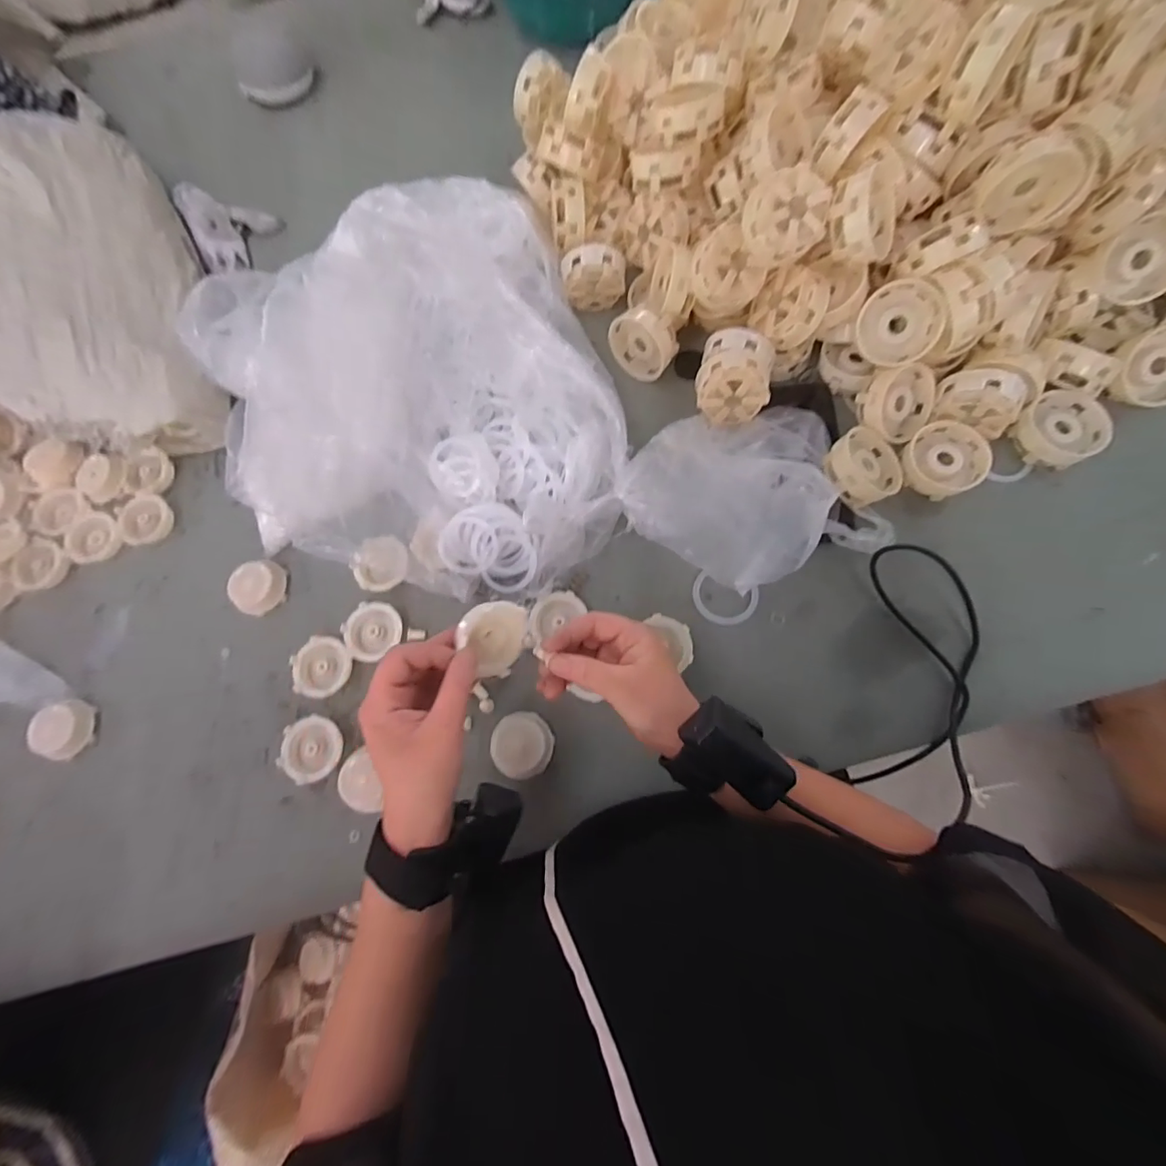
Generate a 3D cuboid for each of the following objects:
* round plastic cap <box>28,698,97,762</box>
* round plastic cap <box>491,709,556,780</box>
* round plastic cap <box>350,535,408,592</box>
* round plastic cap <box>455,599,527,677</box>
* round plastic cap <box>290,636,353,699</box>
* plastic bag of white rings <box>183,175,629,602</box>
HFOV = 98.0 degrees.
[{"bbox_3d":[-0.492,0.140,0.479,0.046,0.023,0.049,-1,76,4],"label":"round plastic cap"},{"bbox_3d":[-0.053,0.141,0.438,0.052,0.025,0.053,-1,76,4],"label":"round plastic cap"},{"bbox_3d":[-0.195,-0.018,0.497,0.050,0.017,0.054,-1,76,4],"label":"round plastic cap"},{"bbox_3d":[-0.060,0.037,0.351,0.044,0.018,0.054,-36,113,-37],"label":"round plastic cap"},{"bbox_3d":[-0.246,0.078,0.474,0.054,0.009,0.055,-1,82,5],"label":"round plastic cap"},{"bbox_3d":[-0.157,-0.198,0.455,0.362,0.149,0.397,-7,76,3],"label":"plastic bag of white rings"}]

